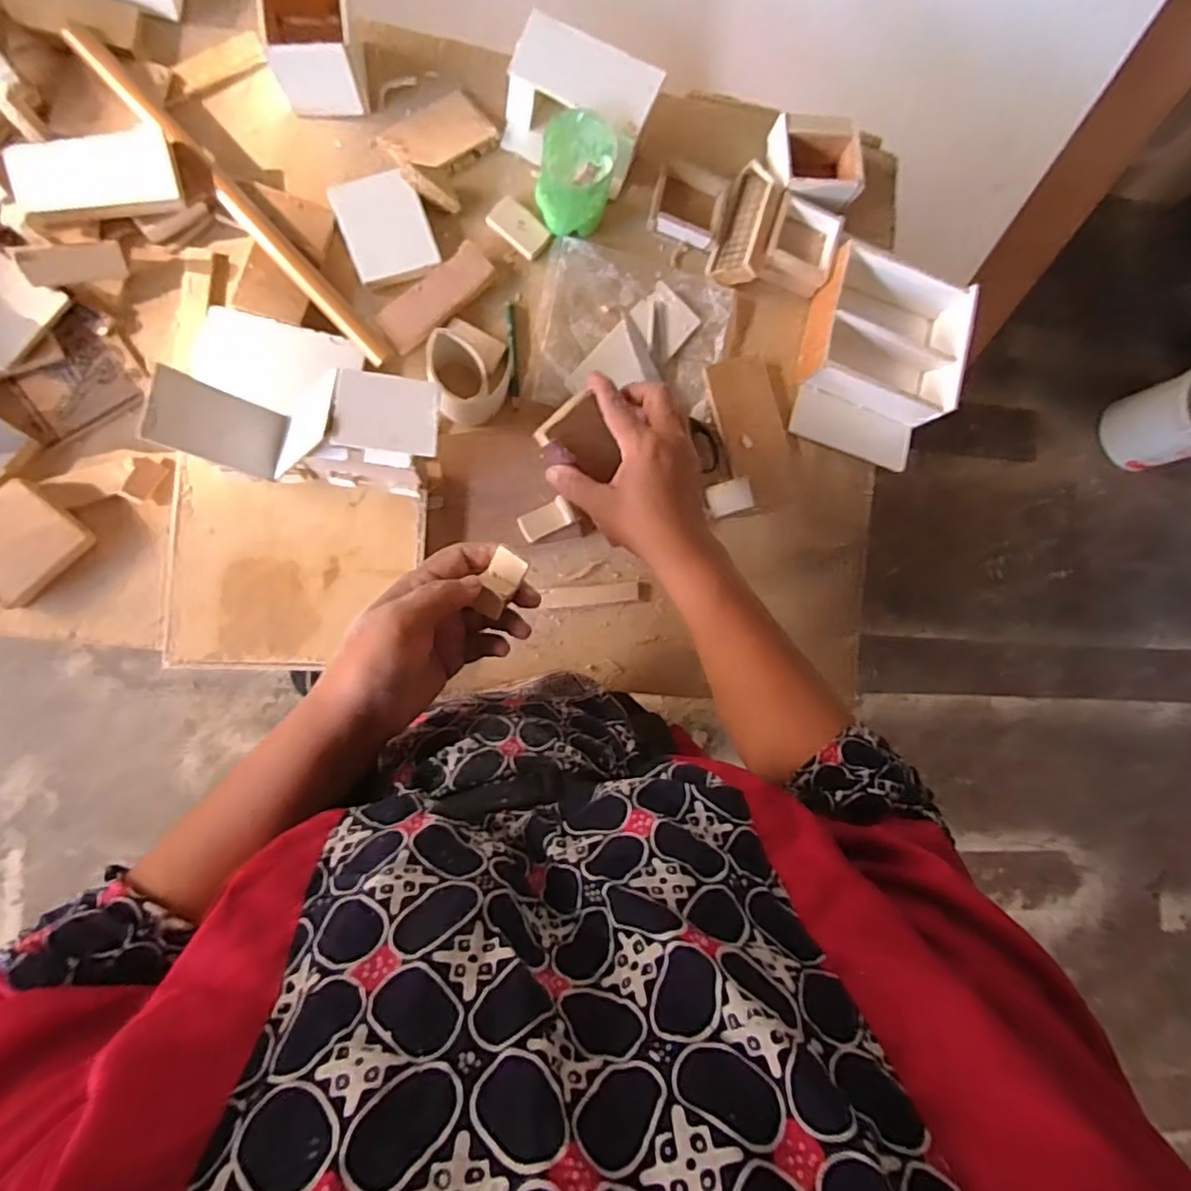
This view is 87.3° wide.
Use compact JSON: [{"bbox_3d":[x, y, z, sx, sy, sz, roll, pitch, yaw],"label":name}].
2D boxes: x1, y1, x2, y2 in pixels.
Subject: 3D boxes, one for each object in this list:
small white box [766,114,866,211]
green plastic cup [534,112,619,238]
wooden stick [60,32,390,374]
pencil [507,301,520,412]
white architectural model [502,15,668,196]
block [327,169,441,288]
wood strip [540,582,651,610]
[{"bbox_3d":[0.197,-0.386,0.560,0.082,0.036,0.065,3,86,-9],"label":"small white box"},{"bbox_3d":[-0.017,-0.337,0.504,0.060,0.066,0.066,1,86,-9],"label":"green plastic cup"},{"bbox_3d":[-0.276,-0.304,0.479,0.020,0.017,0.324,-44,93,-9],"label":"wooden stick"},{"bbox_3d":[-0.069,-0.202,0.525,0.009,0.008,0.091,-2,87,-9],"label":"pencil"},{"bbox_3d":[-0.014,-0.398,0.508,0.113,0.065,0.062,20,83,-7],"label":"white architectural model"},{"bbox_3d":[-0.168,-0.295,0.498,0.066,0.004,0.080,-21,90,-9],"label":"block"},{"bbox_3d":[0.002,0.000,0.525,0.091,0.004,0.017,-4,87,-9],"label":"wood strip"}]

